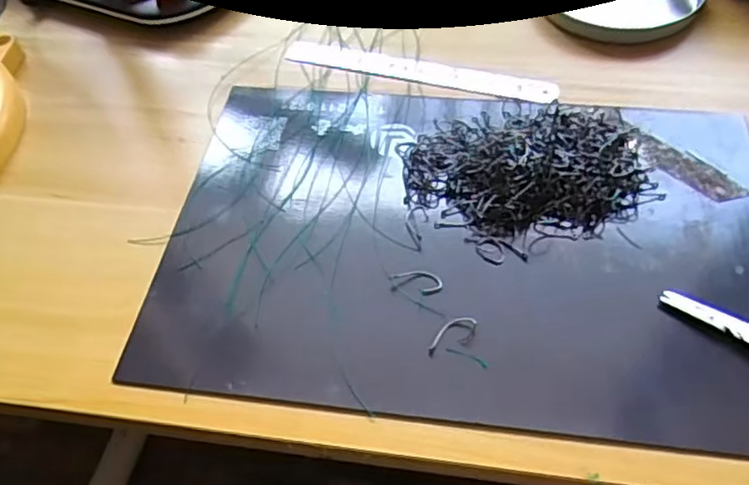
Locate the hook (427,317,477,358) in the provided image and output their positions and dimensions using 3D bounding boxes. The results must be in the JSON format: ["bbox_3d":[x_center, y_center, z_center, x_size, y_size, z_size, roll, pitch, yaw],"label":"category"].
[{"bbox_3d":[0.035,0.042,0.285,0.026,0.004,0.014,-34,59,-19],"label":"hook"}]

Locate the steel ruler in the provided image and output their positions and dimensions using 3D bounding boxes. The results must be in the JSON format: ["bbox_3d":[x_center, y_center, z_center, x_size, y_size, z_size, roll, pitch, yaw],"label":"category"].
[{"bbox_3d":[0.027,-0.109,0.402,0.173,0.004,0.023,14,56,13],"label":"steel ruler"}]

